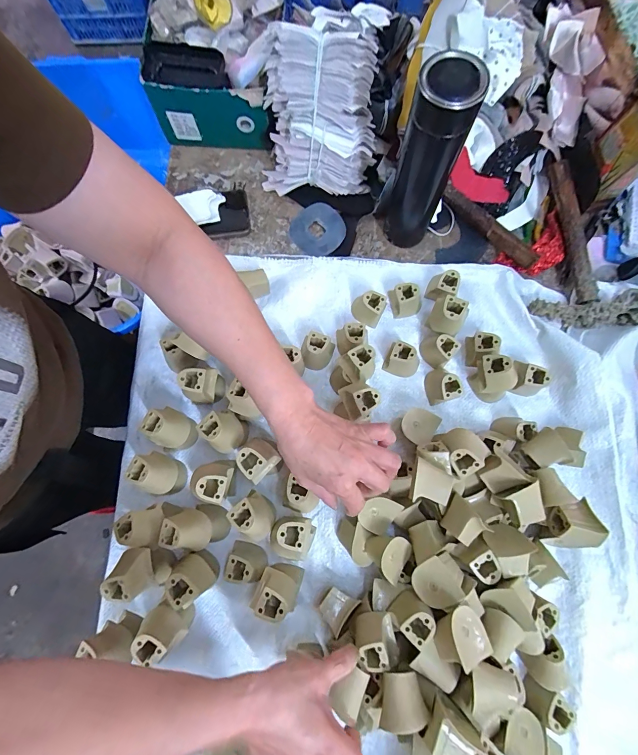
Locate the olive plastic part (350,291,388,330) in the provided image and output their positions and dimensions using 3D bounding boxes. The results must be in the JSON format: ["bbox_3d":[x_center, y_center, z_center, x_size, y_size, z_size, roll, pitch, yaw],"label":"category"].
[{"bbox_3d":[0.069,-0.100,0.480,0.045,0.033,0.038,18,77,4],"label":"olive plastic part"}]

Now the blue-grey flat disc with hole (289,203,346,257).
[{"bbox_3d":[-0.002,-0.227,0.525,0.081,0.008,0.077,0,76,0],"label":"blue-grey flat disc with hole"}]

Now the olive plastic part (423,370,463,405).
[{"bbox_3d":[0.163,0.009,0.455,0.041,0.036,0.048,-26,78,-6],"label":"olive plastic part"}]

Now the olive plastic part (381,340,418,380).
[{"bbox_3d":[0.116,-0.026,0.464,0.045,0.036,0.044,24,78,6],"label":"olive plastic part"}]

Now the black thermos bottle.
[{"bbox_3d":[0.123,-0.244,0.416,0.064,0.221,0.066,23,77,5],"label":"black thermos bottle"}]

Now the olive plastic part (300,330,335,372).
[{"bbox_3d":[-0.003,-0.034,0.462,0.038,0.037,0.048,22,77,5],"label":"olive plastic part"}]

